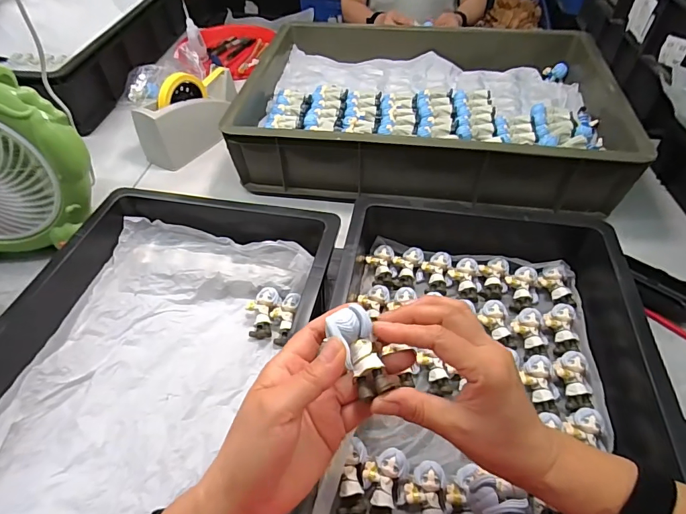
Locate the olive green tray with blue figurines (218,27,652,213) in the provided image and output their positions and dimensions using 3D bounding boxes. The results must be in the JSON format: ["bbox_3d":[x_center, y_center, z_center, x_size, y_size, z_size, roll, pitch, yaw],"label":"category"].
[{"bbox_3d":[0.144,-0.267,0.726,0.582,0.112,0.385,6,51,10],"label":"olive green tray with blue figurines"}]

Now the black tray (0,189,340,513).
[{"bbox_3d":[-0.200,0.107,0.429,0.295,0.096,0.459,10,52,13],"label":"black tray"}]

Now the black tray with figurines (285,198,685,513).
[{"bbox_3d":[0.139,0.113,0.415,0.311,0.098,0.477,6,49,7],"label":"black tray with figurines"}]

